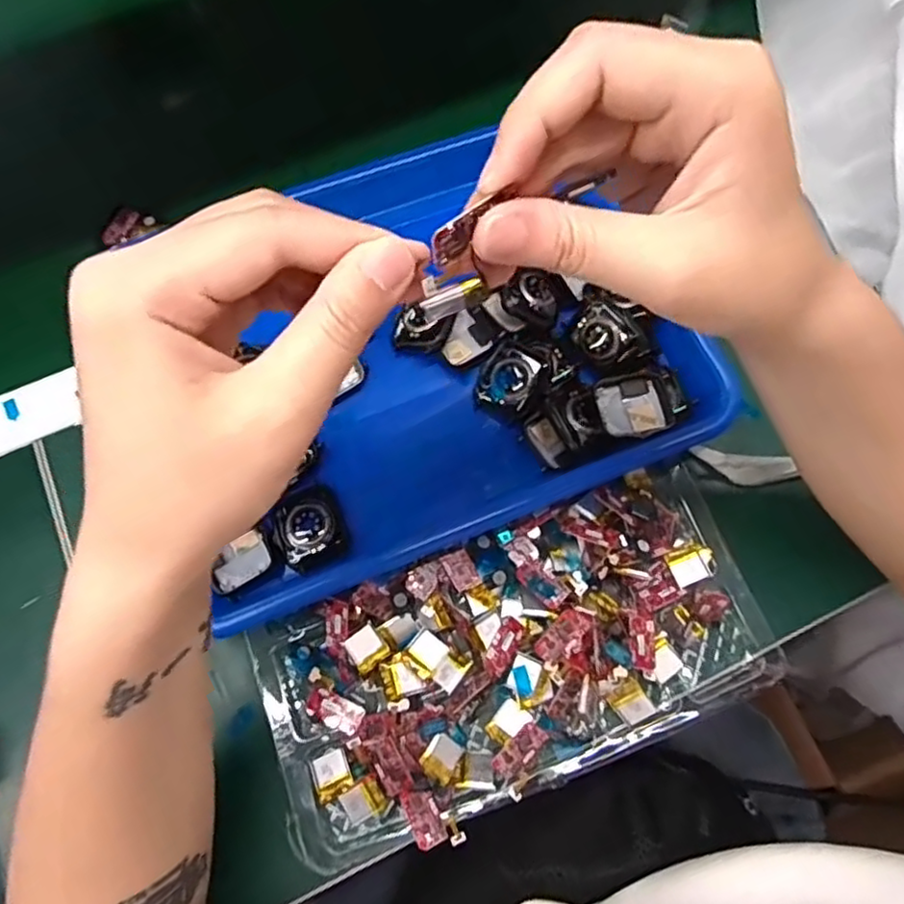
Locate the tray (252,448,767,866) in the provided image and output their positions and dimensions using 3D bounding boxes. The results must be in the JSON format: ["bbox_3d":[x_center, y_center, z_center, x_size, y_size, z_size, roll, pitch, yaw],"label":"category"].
[{"bbox_3d":[0.033,0.105,0.345,0.258,0.035,0.126,-21,71,-7],"label":"tray"}]

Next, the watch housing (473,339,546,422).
[{"bbox_3d":[0.033,-0.040,0.380,0.035,0.013,0.039,40,75,14],"label":"watch housing"}]

